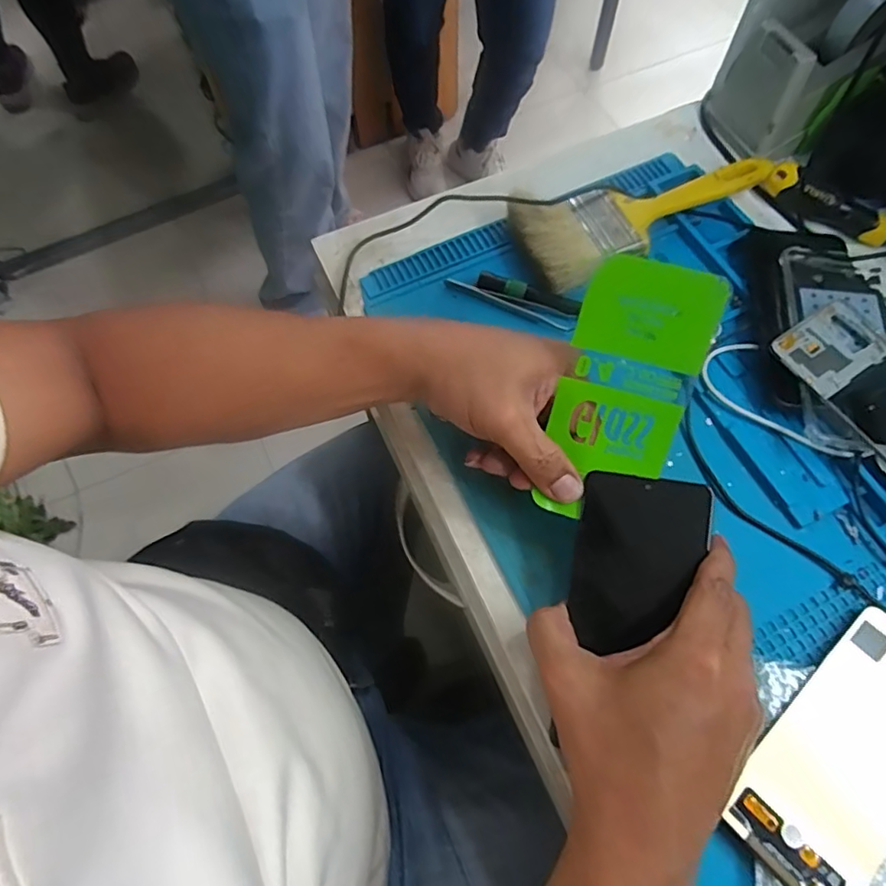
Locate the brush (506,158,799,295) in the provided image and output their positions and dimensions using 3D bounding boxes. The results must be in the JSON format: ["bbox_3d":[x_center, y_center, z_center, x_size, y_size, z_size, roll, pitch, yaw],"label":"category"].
[{"bbox_3d":[0.172,-0.192,0.457,0.230,0.027,0.082,-23,68,-8],"label":"brush"}]

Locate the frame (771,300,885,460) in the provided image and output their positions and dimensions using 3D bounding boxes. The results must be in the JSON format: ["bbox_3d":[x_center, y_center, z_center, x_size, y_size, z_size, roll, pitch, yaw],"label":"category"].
[{"bbox_3d":[0.303,-0.024,0.372,0.081,0.011,0.163,-31,71,-14],"label":"frame"}]

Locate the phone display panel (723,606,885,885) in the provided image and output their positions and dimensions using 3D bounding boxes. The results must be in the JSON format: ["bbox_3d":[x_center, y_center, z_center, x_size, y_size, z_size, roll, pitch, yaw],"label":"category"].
[{"bbox_3d":[0.227,0.169,0.309,0.157,0.004,0.073,-41,67,-16],"label":"phone display panel"}]

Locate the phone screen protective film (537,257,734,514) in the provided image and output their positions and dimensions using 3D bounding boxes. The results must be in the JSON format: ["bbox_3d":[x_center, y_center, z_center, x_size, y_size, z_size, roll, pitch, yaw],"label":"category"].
[{"bbox_3d":[0.101,-0.024,0.317,0.070,0.145,0.017,16,25,7],"label":"phone screen protective film"}]

